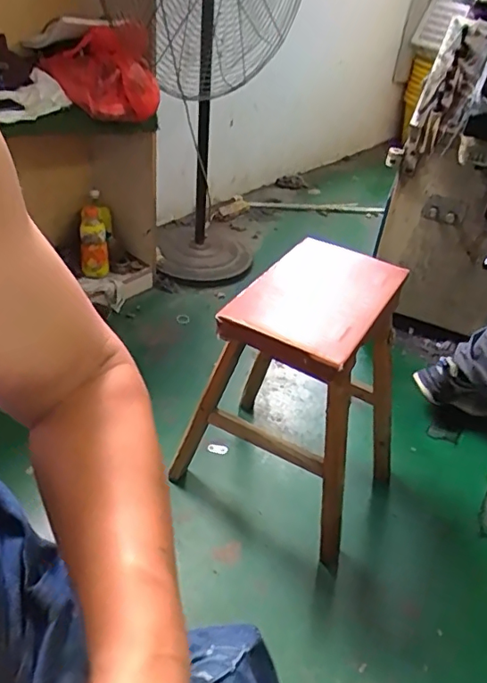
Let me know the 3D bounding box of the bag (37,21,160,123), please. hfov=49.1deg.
[{"bbox_3d":[-0.369,-0.695,1.372,0.275,0.209,0.170,-4,38,-13],"label":"bag"}]

